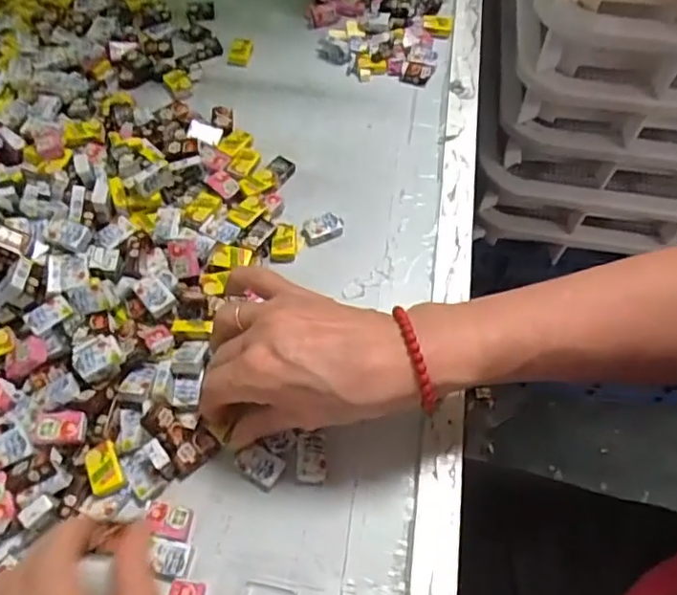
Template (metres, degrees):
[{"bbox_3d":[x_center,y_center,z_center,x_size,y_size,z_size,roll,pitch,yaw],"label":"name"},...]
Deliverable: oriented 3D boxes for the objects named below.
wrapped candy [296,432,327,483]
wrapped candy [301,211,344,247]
[{"bbox_3d":[-0.015,0.091,0.344,0.017,0.010,0.026,1,61,1],"label":"wrapped candy"},{"bbox_3d":[-0.011,-0.049,0.426,0.029,0.007,0.019,-20,63,-11],"label":"wrapped candy"}]

